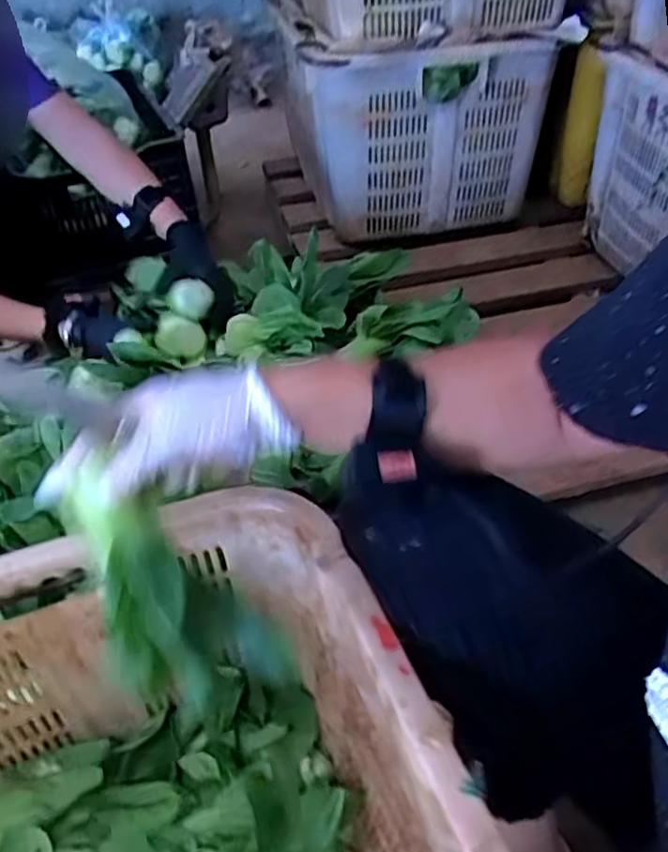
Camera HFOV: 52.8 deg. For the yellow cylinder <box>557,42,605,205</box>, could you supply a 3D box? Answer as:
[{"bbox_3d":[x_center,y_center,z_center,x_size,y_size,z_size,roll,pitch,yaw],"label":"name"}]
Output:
[{"bbox_3d":[0.489,-0.575,1.326,0.073,0.274,0.061,13,45,15],"label":"yellow cylinder"}]

